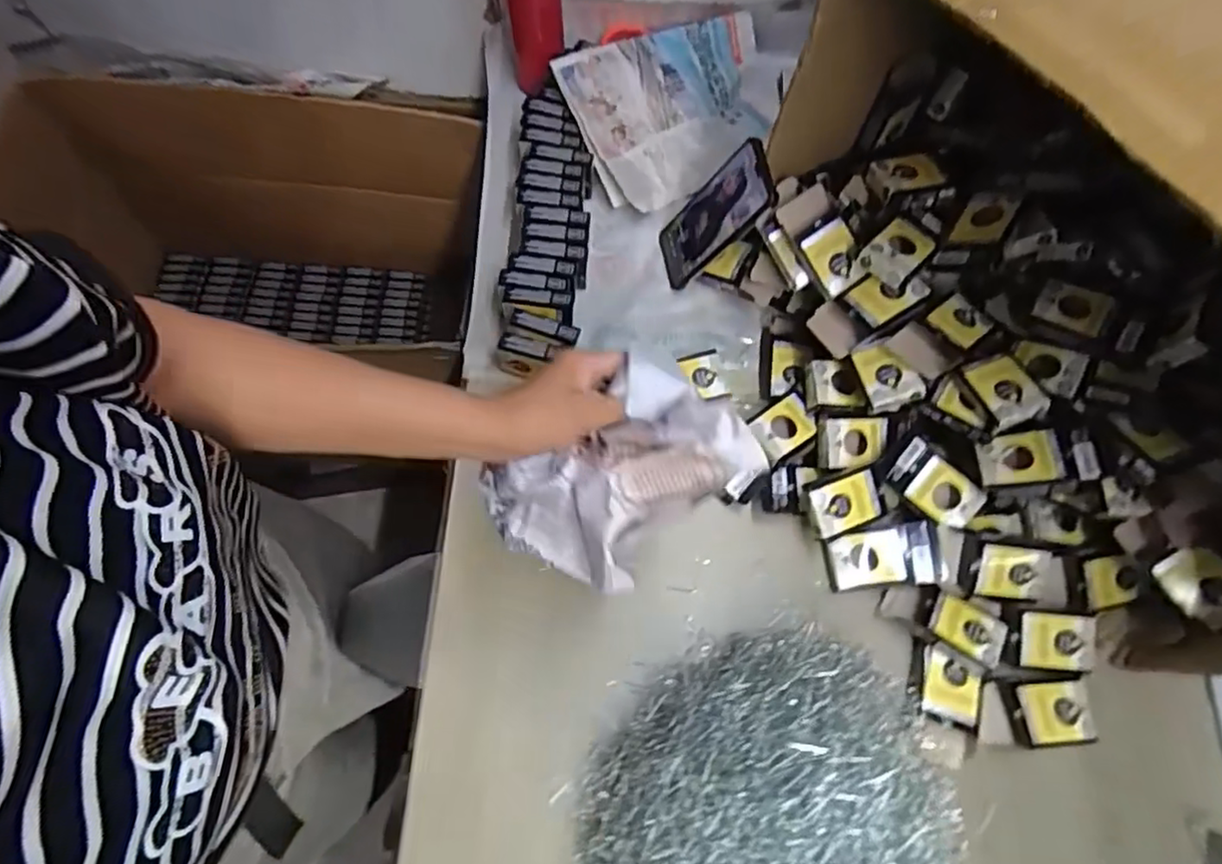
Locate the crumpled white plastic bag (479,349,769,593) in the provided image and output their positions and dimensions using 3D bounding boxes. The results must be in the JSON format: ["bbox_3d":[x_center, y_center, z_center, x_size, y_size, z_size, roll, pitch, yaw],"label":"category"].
[{"bbox_3d":[0.002,0.036,0.478,0.162,0.107,0.118,-37,75,-14],"label":"crumpled white plastic bag"}]

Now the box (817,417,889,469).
[{"bbox_3d":[0.233,0.012,0.635,0.062,0.019,0.049,3,70,-1],"label":"box"}]

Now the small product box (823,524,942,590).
[{"bbox_3d":[0.254,0.118,0.617,0.099,0.023,0.053,-3,70,-3],"label":"small product box"}]

